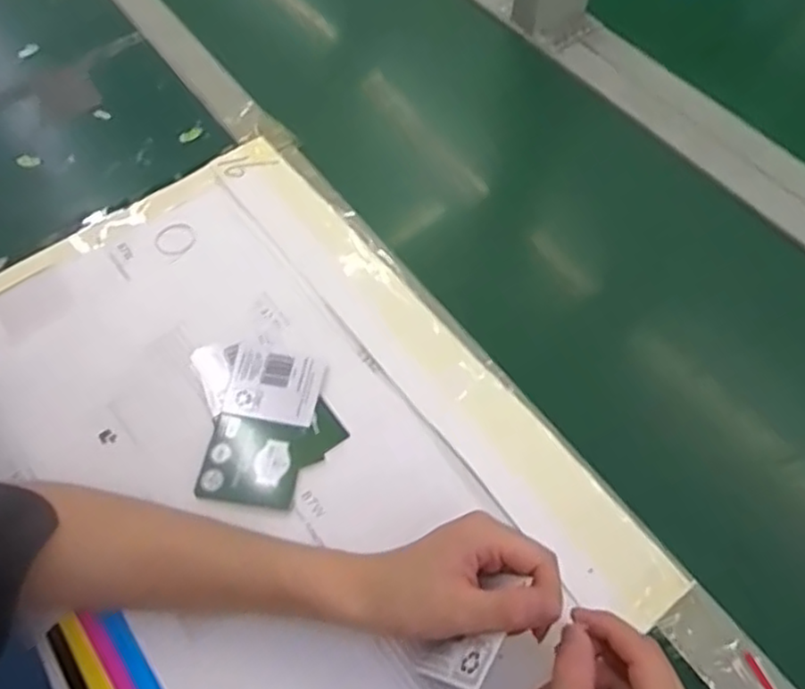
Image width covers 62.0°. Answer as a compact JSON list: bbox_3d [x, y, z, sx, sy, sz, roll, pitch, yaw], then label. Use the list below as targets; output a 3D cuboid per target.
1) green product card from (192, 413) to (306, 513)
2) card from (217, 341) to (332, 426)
[{"bbox_3d":[-0.109,0.084,0.487,0.068,0.004,0.062,7,60,5],"label":"green product card"},{"bbox_3d":[-0.098,0.031,0.519,0.072,0.006,0.062,8,60,5],"label":"card"}]

